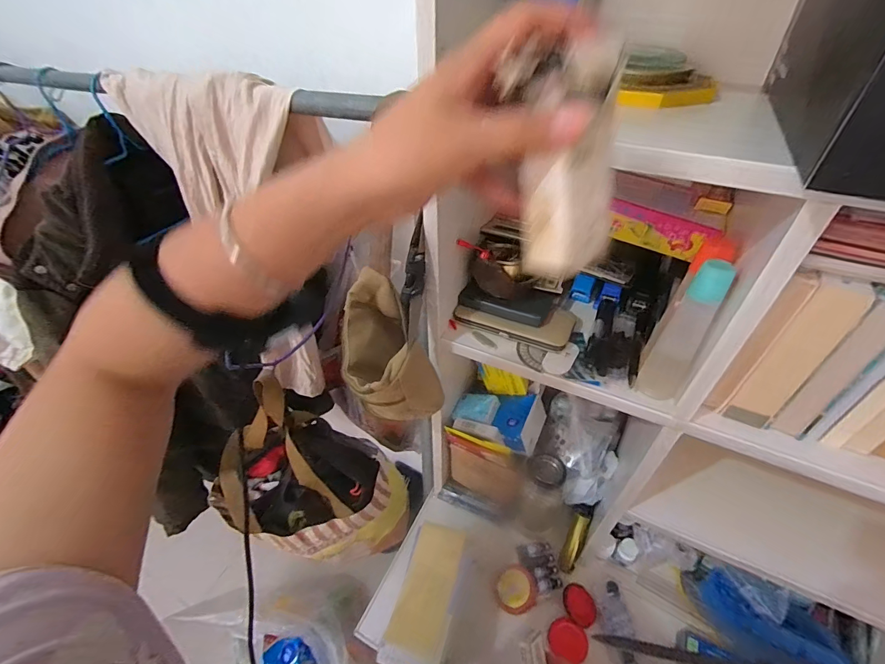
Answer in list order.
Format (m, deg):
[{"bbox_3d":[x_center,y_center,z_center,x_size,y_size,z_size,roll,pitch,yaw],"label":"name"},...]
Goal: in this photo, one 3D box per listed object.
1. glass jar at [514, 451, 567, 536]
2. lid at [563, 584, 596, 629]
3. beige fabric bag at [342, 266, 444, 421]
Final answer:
[{"bbox_3d":[0.179,0.312,0.737,0.071,0.201,0.070,0,43,0],"label":"glass jar"},{"bbox_3d":[0.233,0.470,0.684,0.061,0.015,0.062,18,33,-12],"label":"lid"},{"bbox_3d":[-0.078,0.029,0.573,0.125,0.168,0.155,-14,45,-14],"label":"beige fabric bag"}]

